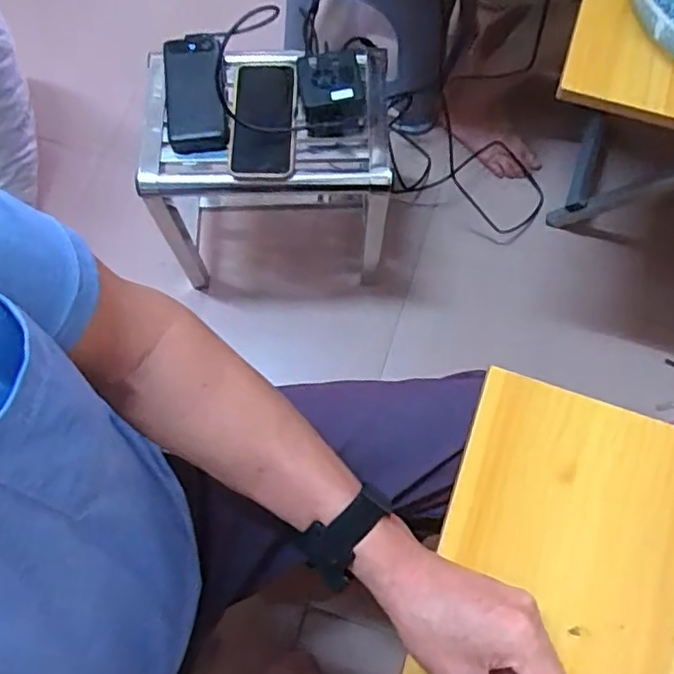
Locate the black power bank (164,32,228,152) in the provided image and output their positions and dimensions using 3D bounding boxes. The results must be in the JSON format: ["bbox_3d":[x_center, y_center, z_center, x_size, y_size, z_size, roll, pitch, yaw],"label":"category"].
[{"bbox_3d":[-0.169,-0.291,0.747,0.070,0.022,0.138,-6,85,-1],"label":"black power bank"}]

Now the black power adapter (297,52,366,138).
[{"bbox_3d":[-0.006,-0.291,0.749,0.071,0.062,0.080,-12,72,-3],"label":"black power adapter"}]

